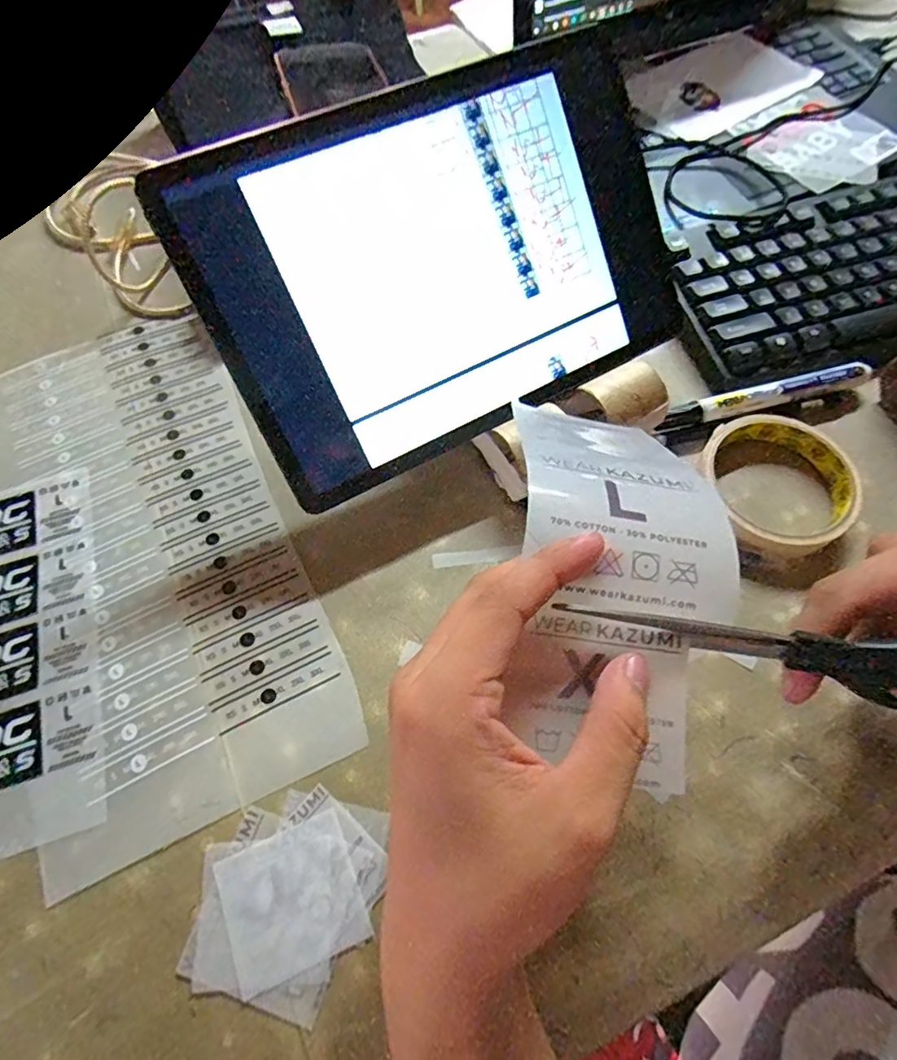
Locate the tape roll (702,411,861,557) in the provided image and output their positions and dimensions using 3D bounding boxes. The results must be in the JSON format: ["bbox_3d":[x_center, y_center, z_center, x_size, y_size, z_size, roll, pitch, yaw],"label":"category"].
[{"bbox_3d":[0.191,-0.027,0.320,0.078,0.022,0.085,0,64,1],"label":"tape roll"}]

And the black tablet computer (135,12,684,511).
[{"bbox_3d":[-0.012,-0.123,0.278,0.209,0.011,0.161,-27,110,-12],"label":"black tablet computer"}]

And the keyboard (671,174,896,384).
[{"bbox_3d":[0.372,-0.201,0.393,0.440,0.041,0.143,-15,65,-6],"label":"keyboard"}]

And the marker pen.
[{"bbox_3d":[0.198,-0.081,0.348,0.138,0.017,0.015,-13,65,-5],"label":"marker pen"}]

